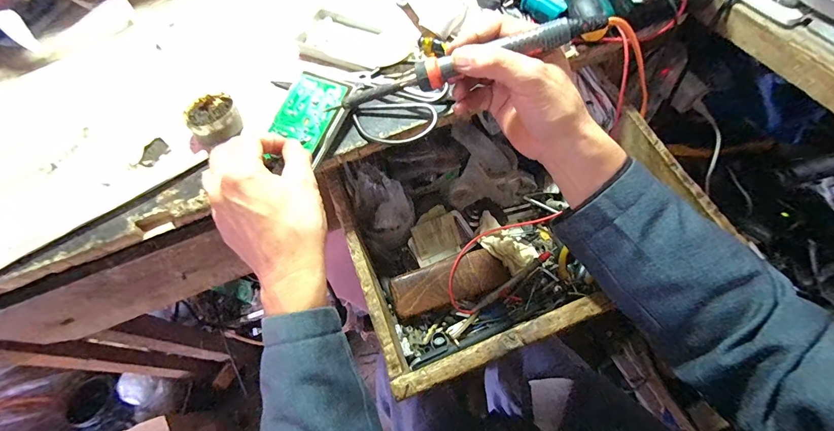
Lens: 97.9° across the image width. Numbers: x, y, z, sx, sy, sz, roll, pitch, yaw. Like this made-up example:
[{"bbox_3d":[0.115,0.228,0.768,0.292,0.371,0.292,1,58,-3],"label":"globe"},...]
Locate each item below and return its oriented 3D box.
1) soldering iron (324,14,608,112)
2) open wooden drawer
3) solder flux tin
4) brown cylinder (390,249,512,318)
[{"bbox_3d":[0.033,-0.122,0.296,0.223,0.018,0.018,-13,62,15],"label":"soldering iron"},{"bbox_3d":[0.106,0.017,0.464,0.367,0.114,0.276,-20,63,-6],"label":"open wooden drawer"},{"bbox_3d":[-0.216,-0.105,0.386,0.050,0.024,0.056,-36,66,-14],"label":"solder flux tin"},{"bbox_3d":[0.044,0.085,0.465,0.149,0.038,0.053,-18,63,-5],"label":"brown cylinder"}]

